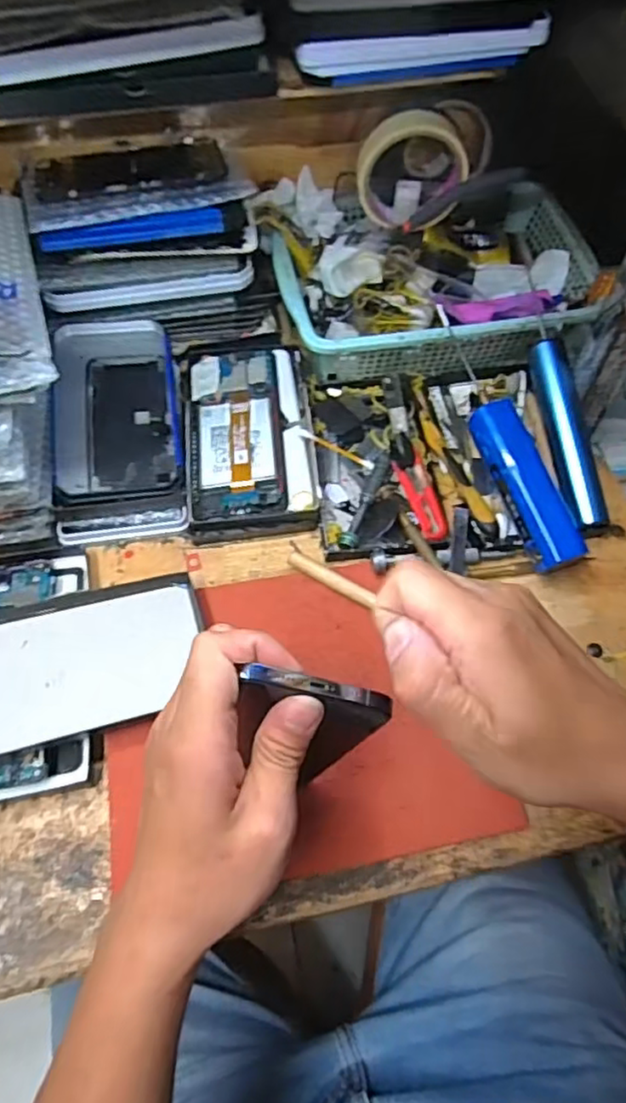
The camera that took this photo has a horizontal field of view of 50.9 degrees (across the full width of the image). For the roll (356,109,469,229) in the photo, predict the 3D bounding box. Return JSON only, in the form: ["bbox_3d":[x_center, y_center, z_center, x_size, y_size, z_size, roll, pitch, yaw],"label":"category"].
[{"bbox_3d":[0.084,-0.322,0.561,0.090,0.089,0.031,-8,40,2],"label":"roll"}]

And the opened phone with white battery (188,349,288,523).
[{"bbox_3d":[-0.063,-0.104,0.535,0.075,0.008,0.168,-5,61,-3],"label":"opened phone with white battery"}]

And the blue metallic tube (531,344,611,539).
[{"bbox_3d":[0.204,-0.092,0.527,0.030,0.024,0.158,-9,80,-6],"label":"blue metallic tube"}]

